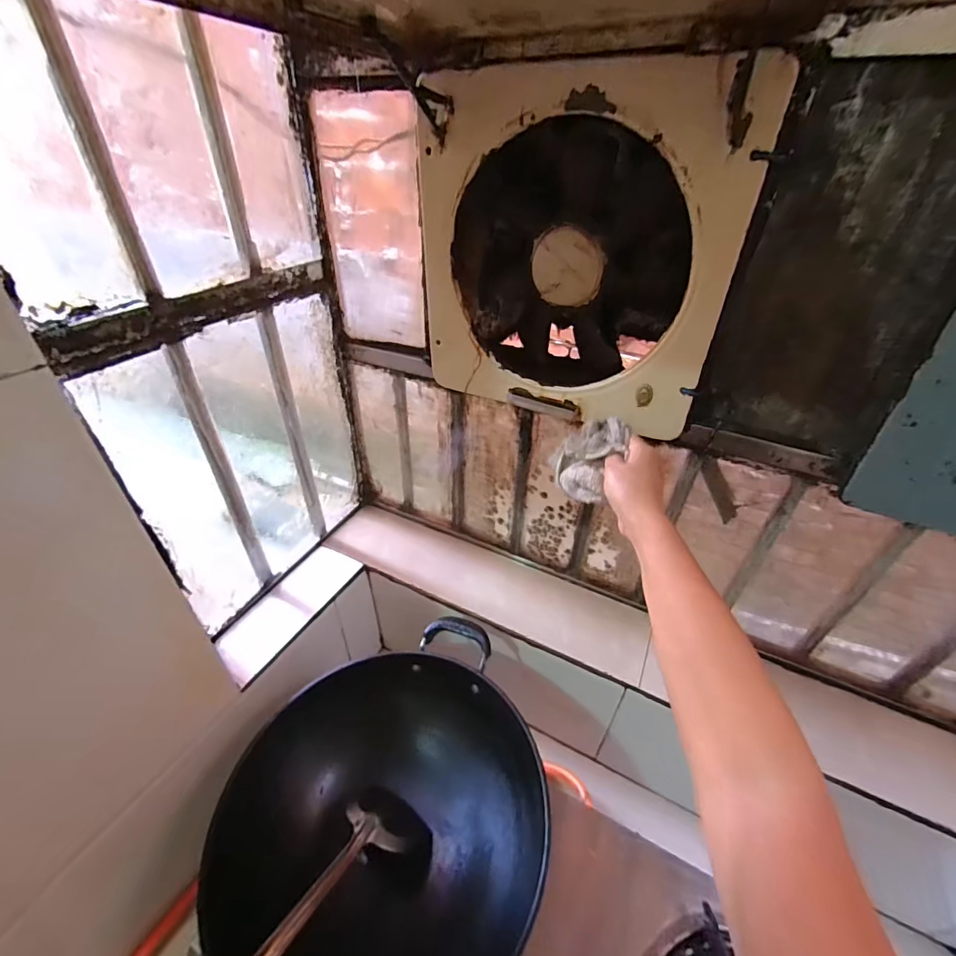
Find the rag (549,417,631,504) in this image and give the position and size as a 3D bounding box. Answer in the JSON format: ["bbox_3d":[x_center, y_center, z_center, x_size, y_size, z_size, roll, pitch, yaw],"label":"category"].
[{"bbox_3d":[0.121,-0.028,0.490,0.073,0.062,0.084,26,44,29],"label":"rag"}]

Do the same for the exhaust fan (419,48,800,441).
[{"bbox_3d":[0.106,-0.237,0.485,0.313,0.310,0.109,20,41,22],"label":"exhaust fan"}]

